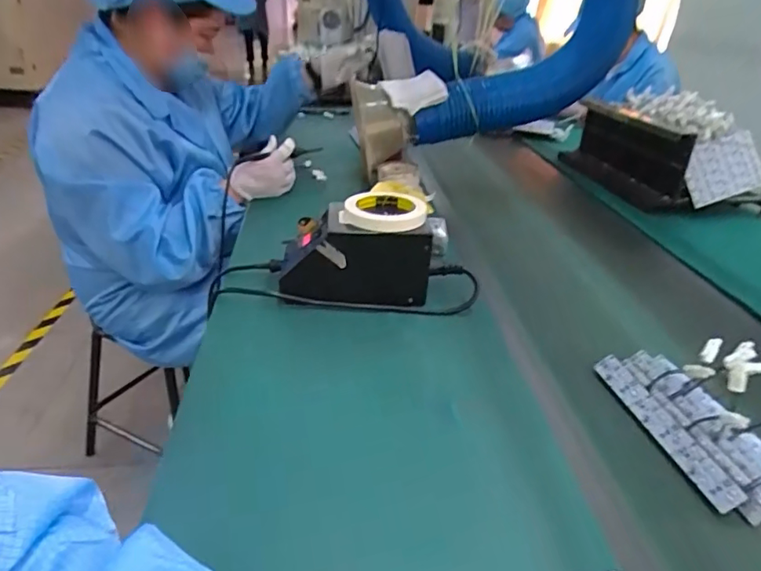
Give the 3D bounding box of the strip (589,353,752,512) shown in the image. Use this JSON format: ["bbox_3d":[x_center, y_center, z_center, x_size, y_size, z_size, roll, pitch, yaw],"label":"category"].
[{"bbox_3d":[0.268,0.132,0.508,0.028,0.004,0.187,-24,34,0],"label":"strip"}]

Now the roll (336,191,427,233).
[{"bbox_3d":[0.008,-0.095,0.659,0.100,0.018,0.106,3,29,-2],"label":"roll"}]

